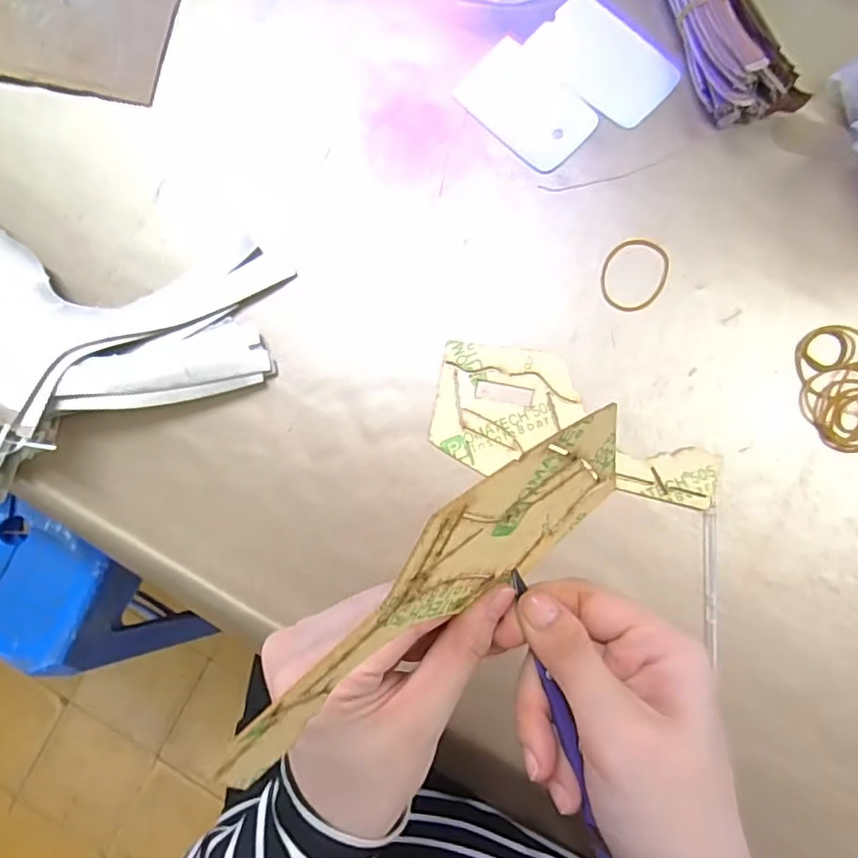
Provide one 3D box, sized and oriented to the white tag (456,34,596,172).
[{"bbox_3d":[0.062,-0.203,0.374,0.081,0.004,0.052,43,90,7],"label":"white tag"}]

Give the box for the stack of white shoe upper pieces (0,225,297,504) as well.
[{"bbox_3d":[-0.278,-0.052,0.373,0.348,0.043,0.193,12,86,6],"label":"stack of white shoe upper pieces"}]

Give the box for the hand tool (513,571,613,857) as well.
[{"bbox_3d":[0.062,0.148,0.218,0.006,0.005,0.192,-17,83,2],"label":"hand tool"}]

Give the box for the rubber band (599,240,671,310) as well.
[{"bbox_3d":[0.124,-0.093,0.357,0.038,0.004,0.045,11,86,6],"label":"rubber band"}]

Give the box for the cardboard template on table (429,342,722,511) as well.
[{"bbox_3d":[0.086,-0.005,0.351,0.164,0.006,0.077,9,84,5],"label":"cardboard template on table"}]

